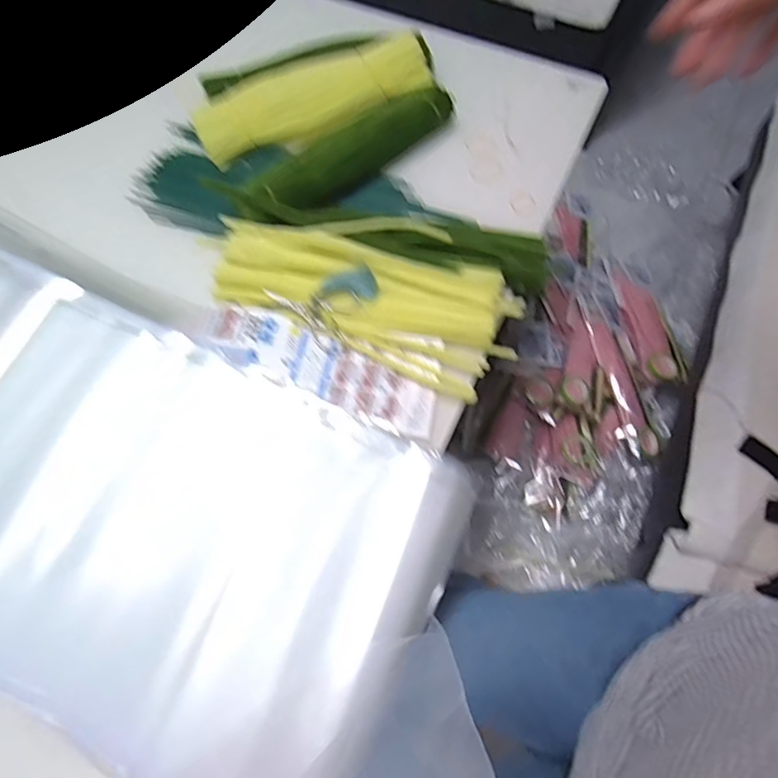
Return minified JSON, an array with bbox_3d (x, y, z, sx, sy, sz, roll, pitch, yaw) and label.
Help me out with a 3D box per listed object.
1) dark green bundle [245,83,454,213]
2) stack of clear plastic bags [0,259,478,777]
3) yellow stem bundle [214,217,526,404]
[{"bbox_3d":[-0.047,-0.288,0.615,0.291,0.045,0.086,-41,73,-15],"label":"dark green bundle"},{"bbox_3d":[-0.245,0.101,0.458,0.570,0.039,0.319,25,70,10],"label":"stack of clear plastic bags"},{"bbox_3d":[-0.028,-0.101,0.535,0.309,0.034,0.131,20,69,9],"label":"yellow stem bundle"}]

